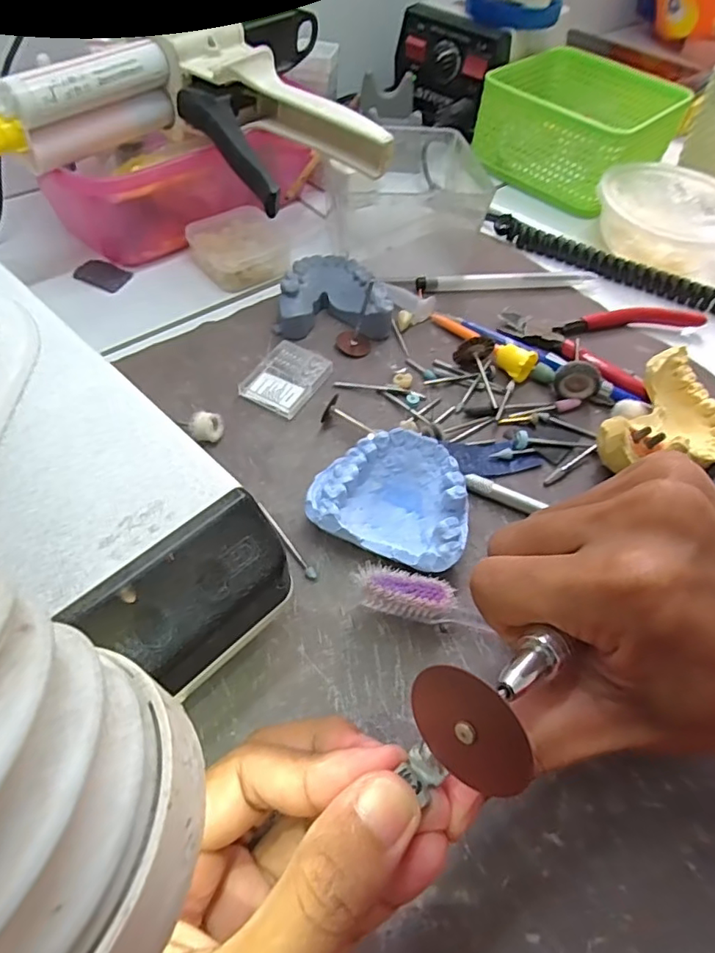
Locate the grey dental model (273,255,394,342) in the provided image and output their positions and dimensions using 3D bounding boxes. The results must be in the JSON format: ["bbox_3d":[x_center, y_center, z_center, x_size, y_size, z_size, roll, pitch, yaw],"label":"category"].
[{"bbox_3d":[-0.015,-0.109,0.337,0.065,0.024,0.054,-1,55,-6],"label":"grey dental model"}]

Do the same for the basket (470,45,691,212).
[{"bbox_3d":[0.186,-0.295,0.468,0.130,0.059,0.139,40,60,21],"label":"basket"}]

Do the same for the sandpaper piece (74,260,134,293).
[{"bbox_3d":[-0.162,-0.129,0.355,0.032,0.004,0.024,19,55,8],"label":"sandpaper piece"}]

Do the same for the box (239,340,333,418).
[{"bbox_3d":[-0.040,-0.054,0.307,0.037,0.007,0.045,27,57,14],"label":"box"}]

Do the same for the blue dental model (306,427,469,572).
[{"bbox_3d":[0.017,0.011,0.251,0.067,0.029,0.055,22,55,10],"label":"blue dental model"}]

